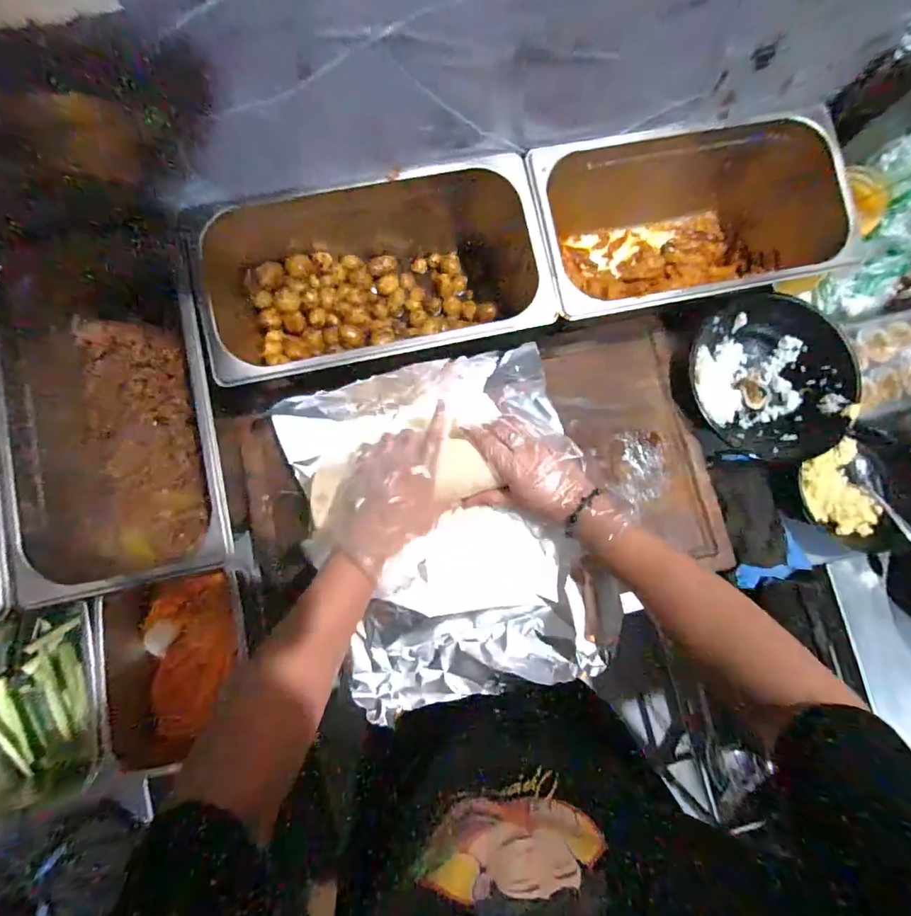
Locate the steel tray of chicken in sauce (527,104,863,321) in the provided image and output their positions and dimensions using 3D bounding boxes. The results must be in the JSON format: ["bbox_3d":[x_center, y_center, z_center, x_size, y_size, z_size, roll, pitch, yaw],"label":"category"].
[{"bbox_3d":[0.236,-0.252,0.527,0.327,0.158,0.201,-11,83,-5],"label":"steel tray of chicken in sauce"}]

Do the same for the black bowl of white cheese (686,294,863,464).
[{"bbox_3d":[0.362,-0.096,0.551,0.190,0.053,0.190,0,82,-4],"label":"black bowl of white cheese"}]

